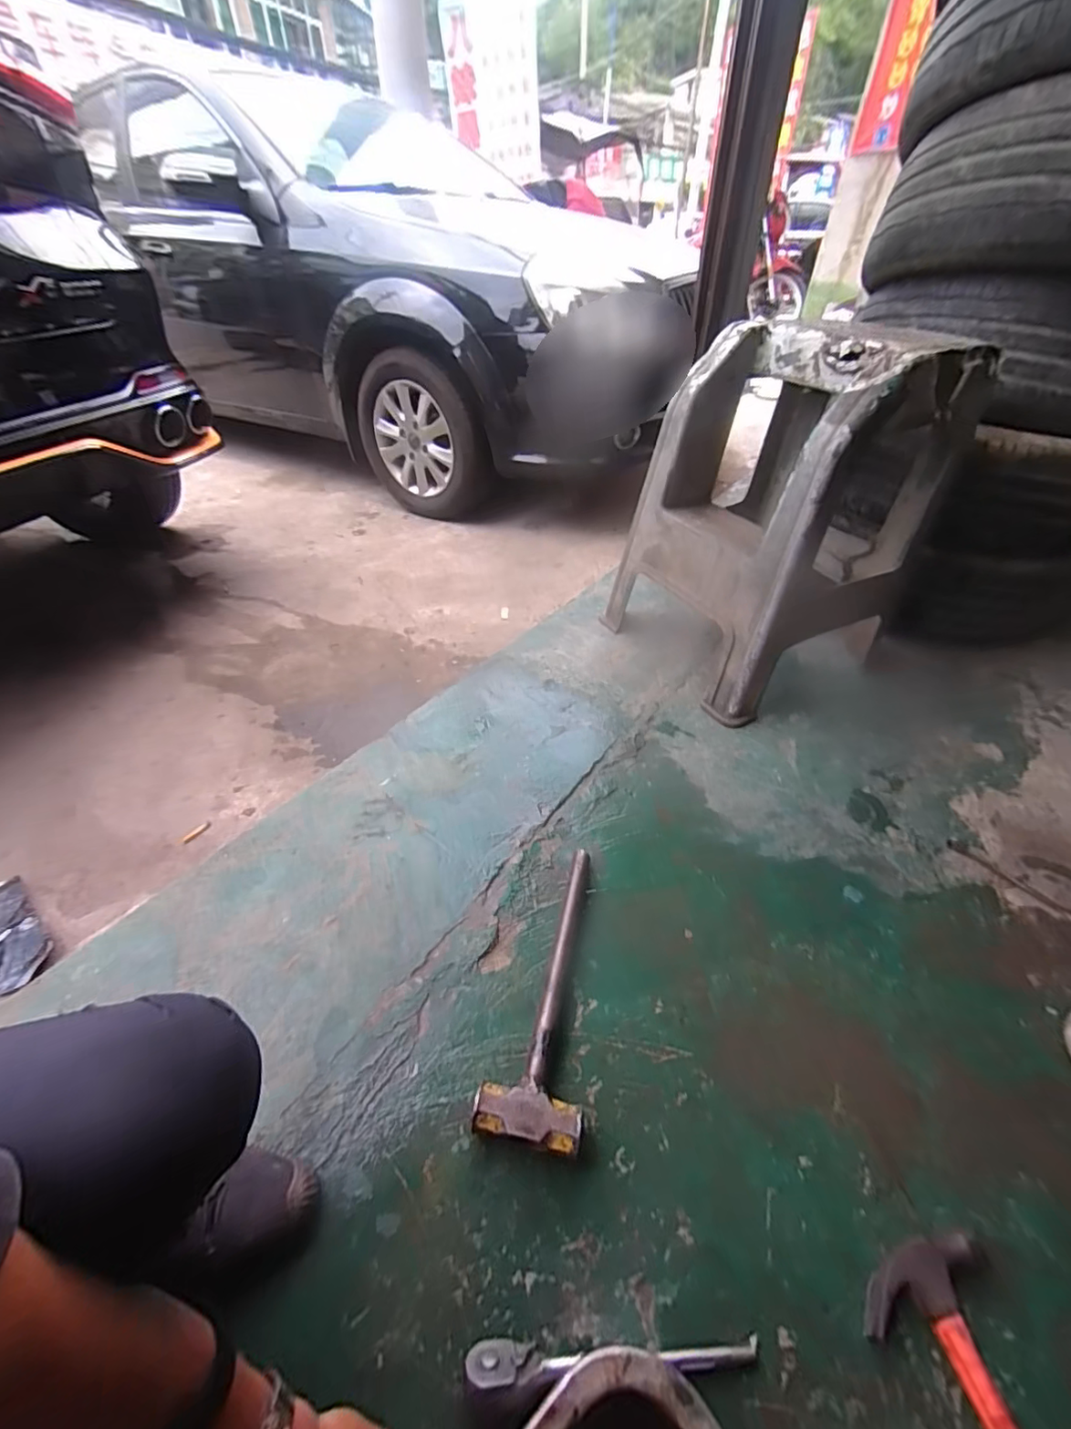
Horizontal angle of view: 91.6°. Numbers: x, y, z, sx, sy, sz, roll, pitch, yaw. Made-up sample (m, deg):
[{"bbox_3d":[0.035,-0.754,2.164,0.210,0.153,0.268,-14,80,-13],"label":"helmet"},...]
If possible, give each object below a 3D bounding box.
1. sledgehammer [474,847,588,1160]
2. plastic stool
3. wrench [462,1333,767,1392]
[{"bbox_3d":[0.027,0.330,0.666,0.108,0.047,0.353,10,45,9],"label":"sledgehammer"},{"bbox_3d":[0.481,-0.394,1.039,0.480,0.588,0.426,-21,48,-21],"label":"plastic stool"},{"bbox_3d":[0.068,0.545,0.445,0.250,0.037,0.024,-2,44,-3],"label":"wrench"}]

